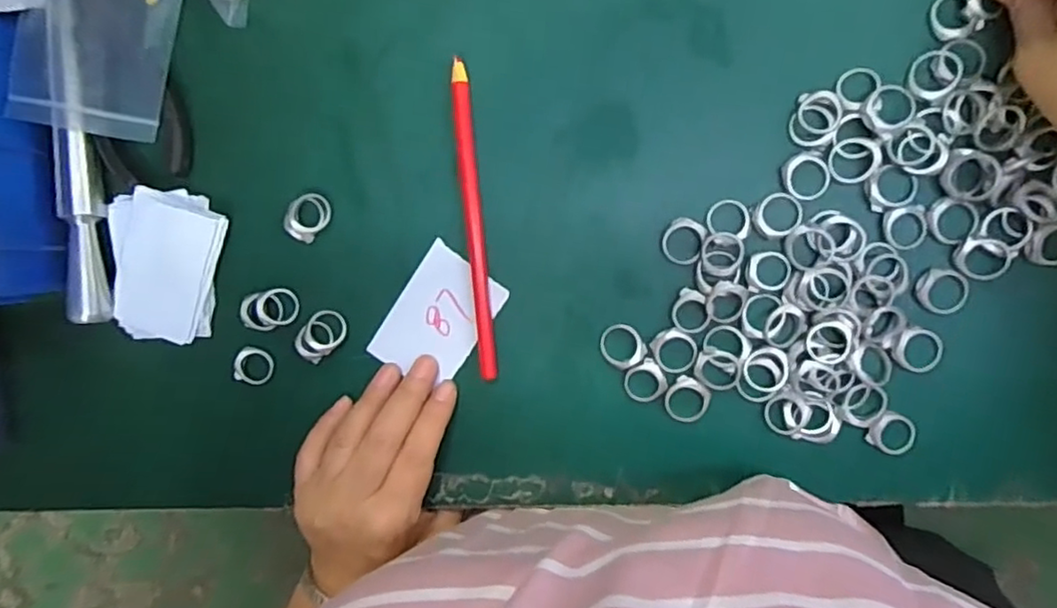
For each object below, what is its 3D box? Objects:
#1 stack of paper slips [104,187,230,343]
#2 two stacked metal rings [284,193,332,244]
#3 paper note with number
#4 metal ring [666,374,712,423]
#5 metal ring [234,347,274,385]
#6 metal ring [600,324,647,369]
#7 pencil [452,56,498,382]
[{"bbox_3d":[-0.210,-0.021,0.361,0.070,0.013,0.086,8,96,8],"label":"stack of paper slips"},{"bbox_3d":[-0.125,-0.049,0.356,0.022,0.009,0.026,32,99,4],"label":"two stacked metal rings"},{"bbox_3d":[-0.051,0.009,0.355,0.050,0.004,0.074,35,99,3],"label":"paper note with number"},{"bbox_3d":[0.084,0.051,0.335,0.022,0.004,0.023,1,95,9],"label":"metal ring"},{"bbox_3d":[-0.158,0.036,0.364,0.020,0.006,0.021,1,95,9],"label":"metal ring"},{"bbox_3d":[0.050,0.023,0.337,0.021,0.004,0.024,-37,89,10],"label":"metal ring"},{"bbox_3d":[-0.029,-0.044,0.343,0.010,0.011,0.169,-4,95,9],"label":"pencil"}]

